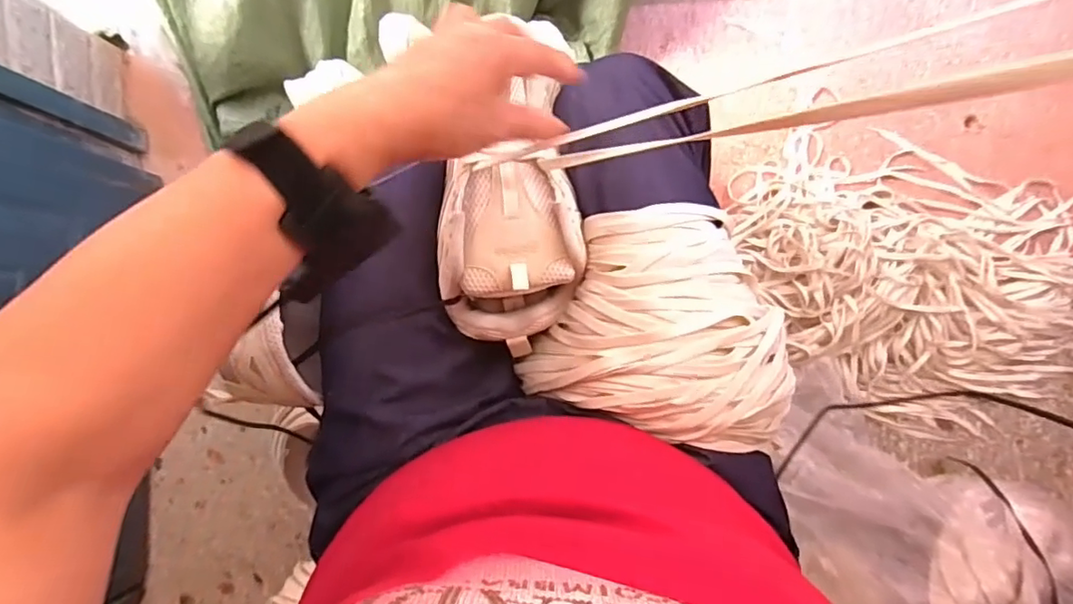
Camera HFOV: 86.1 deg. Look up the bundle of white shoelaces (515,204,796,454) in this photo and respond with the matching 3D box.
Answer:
[{"bbox_3d":[0.099,0.013,0.408,0.186,0.056,0.157,15,89,4],"label":"bundle of white shoelaces"}]

